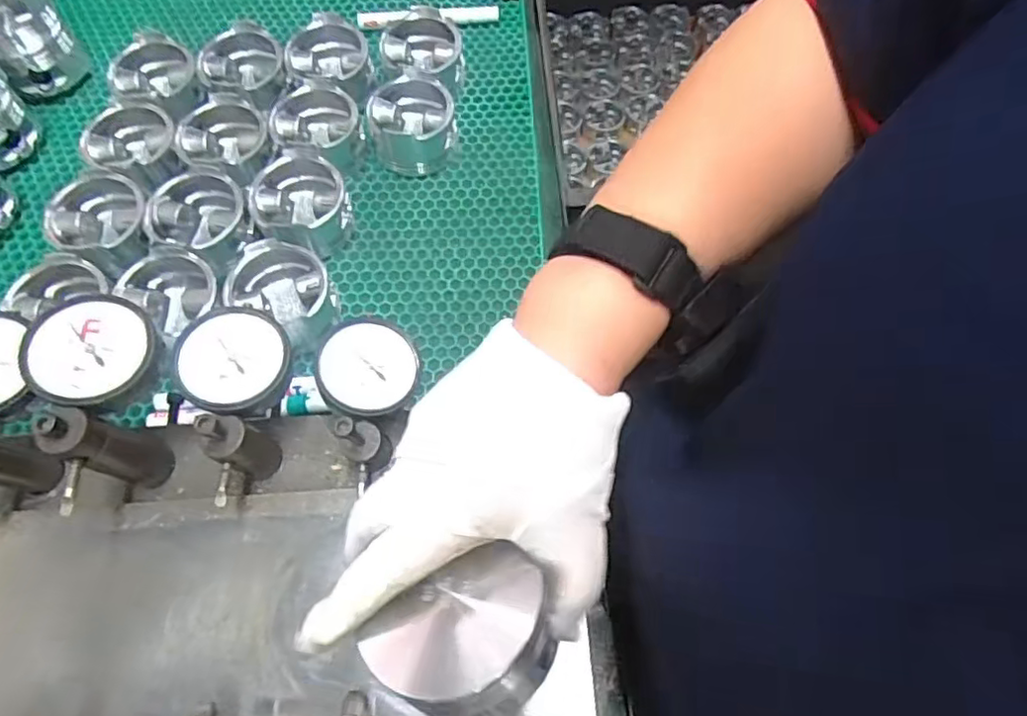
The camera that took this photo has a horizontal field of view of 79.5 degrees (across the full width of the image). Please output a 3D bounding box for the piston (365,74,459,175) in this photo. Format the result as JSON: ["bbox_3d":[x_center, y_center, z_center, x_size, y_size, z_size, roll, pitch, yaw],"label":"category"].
[{"bbox_3d":[-0.093,-0.214,0.571,0.073,0.047,0.078,0,66,0],"label":"piston"}]

